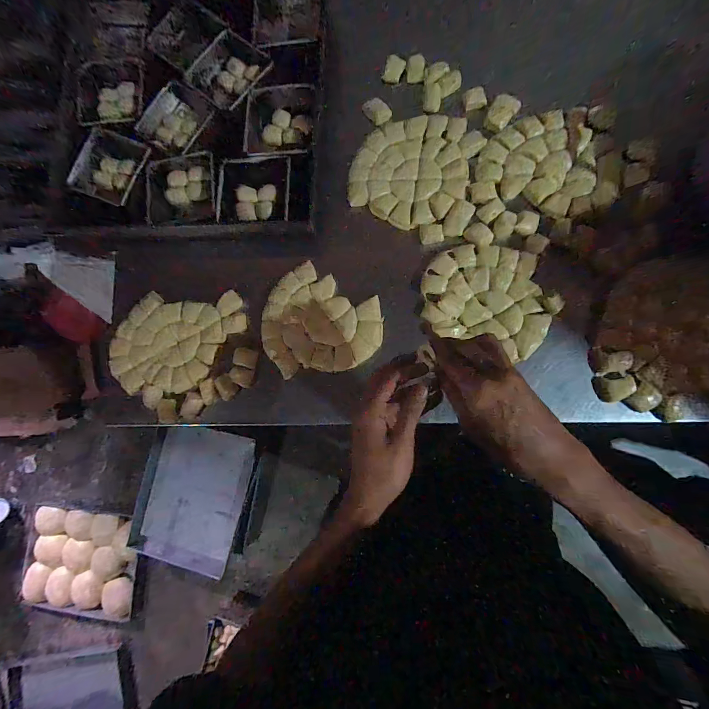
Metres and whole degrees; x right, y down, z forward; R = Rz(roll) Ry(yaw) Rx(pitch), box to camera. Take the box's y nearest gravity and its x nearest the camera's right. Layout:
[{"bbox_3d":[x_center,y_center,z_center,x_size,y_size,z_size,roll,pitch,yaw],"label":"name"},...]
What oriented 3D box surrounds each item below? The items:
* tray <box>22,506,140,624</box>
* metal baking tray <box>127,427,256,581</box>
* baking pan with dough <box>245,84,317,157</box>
[{"bbox_3d":[-1.127,0.847,1.403,0.469,0.052,0.427,-1,83,6],"label":"tray"},{"bbox_3d":[-0.654,0.567,1.396,0.437,0.060,0.543,11,84,11],"label":"metal baking tray"},{"bbox_3d":[-0.123,-0.390,0.579,0.115,0.041,0.130,-1,87,6],"label":"baking pan with dough"}]

